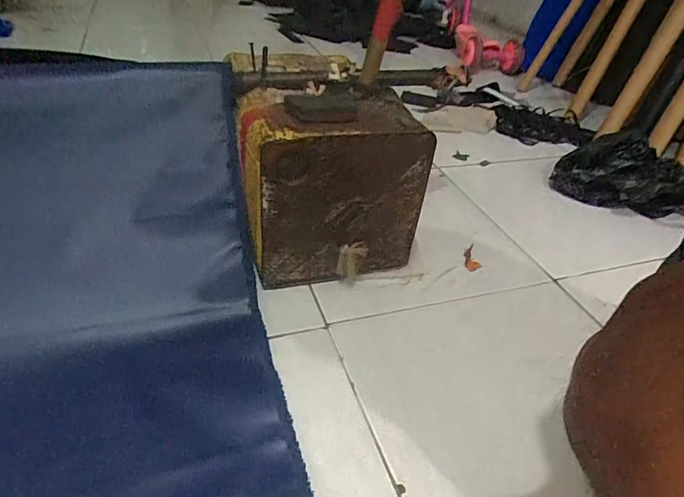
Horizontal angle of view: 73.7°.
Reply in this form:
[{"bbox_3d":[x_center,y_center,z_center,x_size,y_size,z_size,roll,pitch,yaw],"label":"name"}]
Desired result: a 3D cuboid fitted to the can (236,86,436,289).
[{"bbox_3d":[-0.022,-0.088,0.674,0.243,0.252,0.196,-7,38,-18],"label":"can"}]

